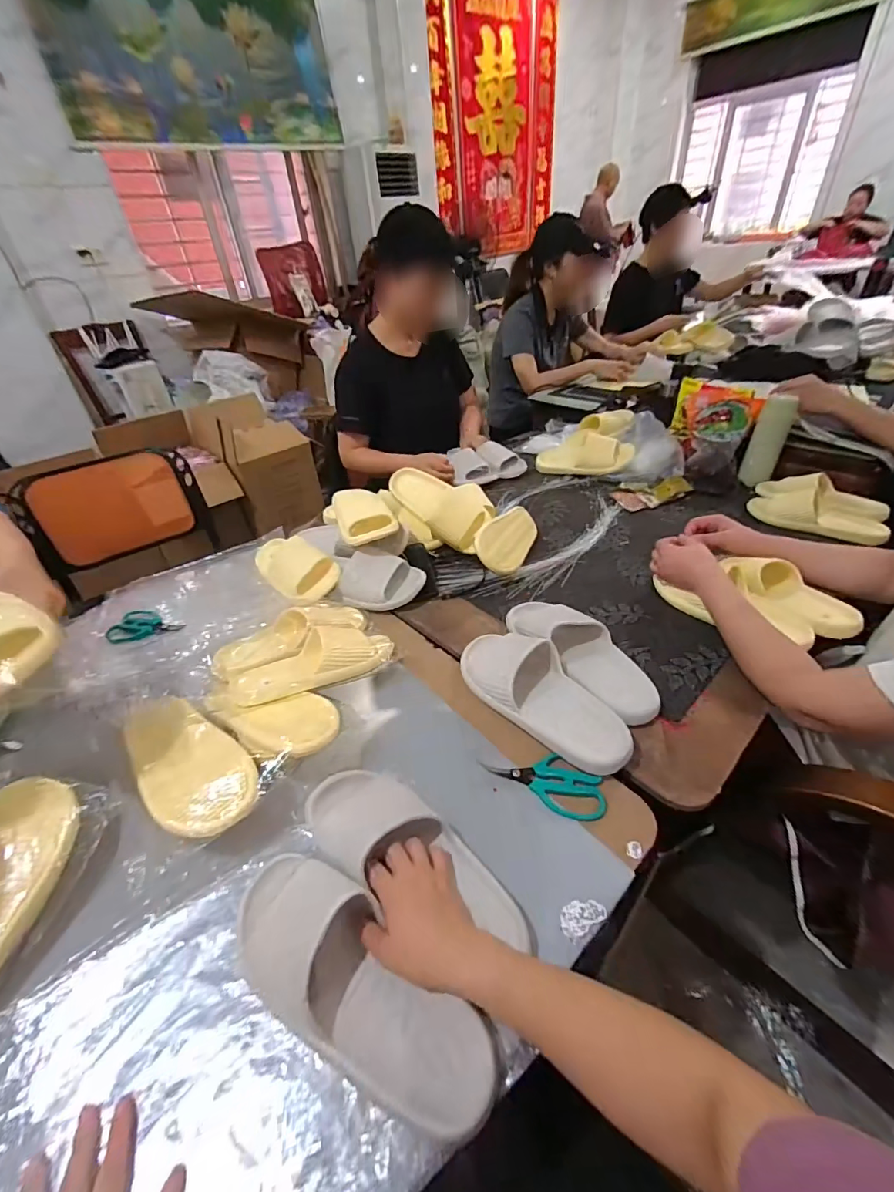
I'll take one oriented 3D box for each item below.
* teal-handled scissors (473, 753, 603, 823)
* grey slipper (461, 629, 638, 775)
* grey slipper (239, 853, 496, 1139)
[{"bbox_3d":[0.119,0.216,0.544,0.139,0.011,0.058,19,44,28],"label":"teal-handled scissors"},{"bbox_3d":[0.121,0.126,0.617,0.106,0.067,0.274,-32,45,-30],"label":"grey slipper"},{"bbox_3d":[-0.086,0.327,0.394,0.271,0.059,0.099,25,47,26],"label":"grey slipper"}]

